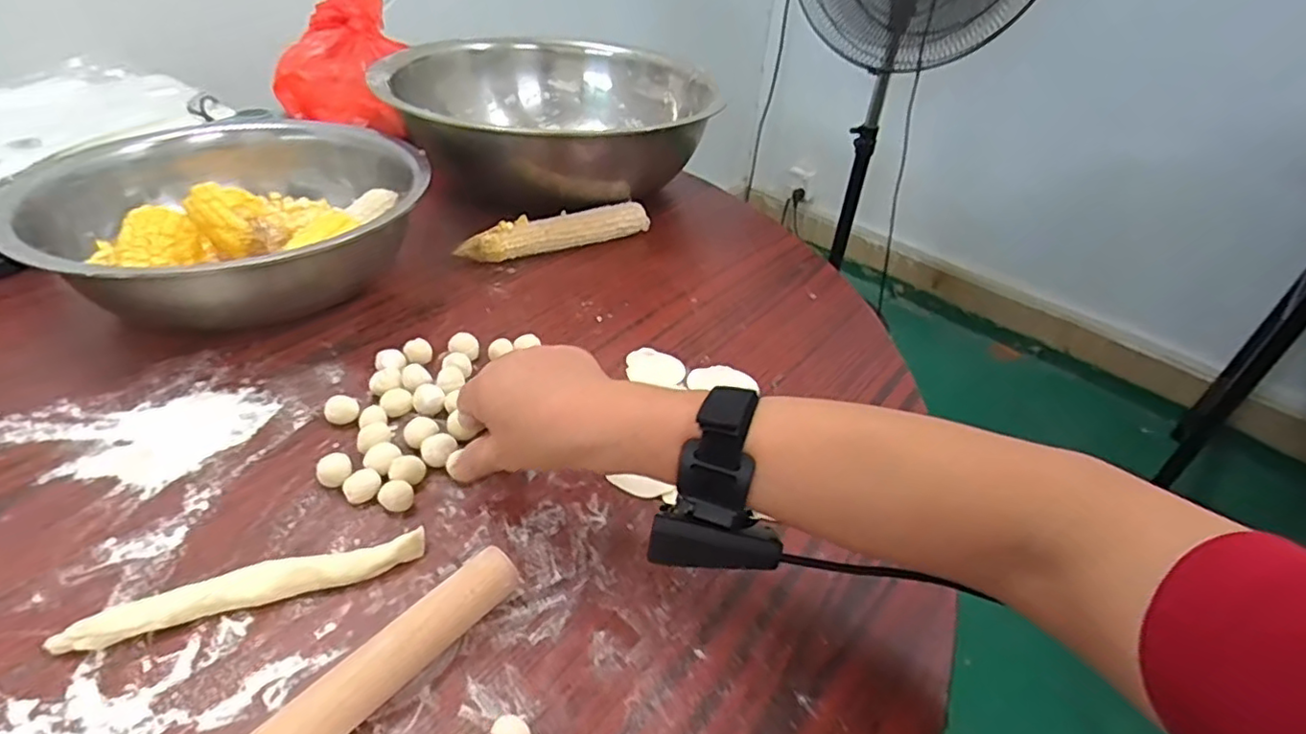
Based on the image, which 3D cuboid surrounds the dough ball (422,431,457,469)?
[{"bbox_3d":[-0.143,0.058,0.421,0.022,0.016,0.021,3,38,-2],"label":"dough ball"}]

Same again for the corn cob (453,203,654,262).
[{"bbox_3d":[-0.099,-0.144,0.665,0.211,0.034,0.034,-19,44,-28],"label":"corn cob"}]

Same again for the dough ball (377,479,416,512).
[{"bbox_3d":[-0.169,0.086,0.412,0.021,0.016,0.018,-19,44,-28],"label":"dough ball"}]

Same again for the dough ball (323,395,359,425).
[{"bbox_3d":[-0.221,0.032,0.445,0.022,0.016,0.019,-15,42,-24],"label":"dough ball"}]

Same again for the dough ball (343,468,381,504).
[{"bbox_3d":[-0.184,0.077,0.399,0.021,0.013,0.020,3,38,-2],"label":"dough ball"}]

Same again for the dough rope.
[{"bbox_3d":[-0.214,0.120,0.340,0.170,0.015,0.019,-11,40,-19],"label":"dough rope"}]

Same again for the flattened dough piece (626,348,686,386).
[{"bbox_3d":[0.003,-0.001,0.523,0.048,0.006,0.039,5,38,1],"label":"flattened dough piece"}]

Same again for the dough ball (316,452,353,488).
[{"bbox_3d":[-0.203,0.068,0.402,0.021,0.018,0.019,-19,44,-28],"label":"dough ball"}]

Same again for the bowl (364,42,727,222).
[{"bbox_3d":[-0.112,-0.309,0.793,0.315,0.133,0.382,29,44,28],"label":"bowl"}]

